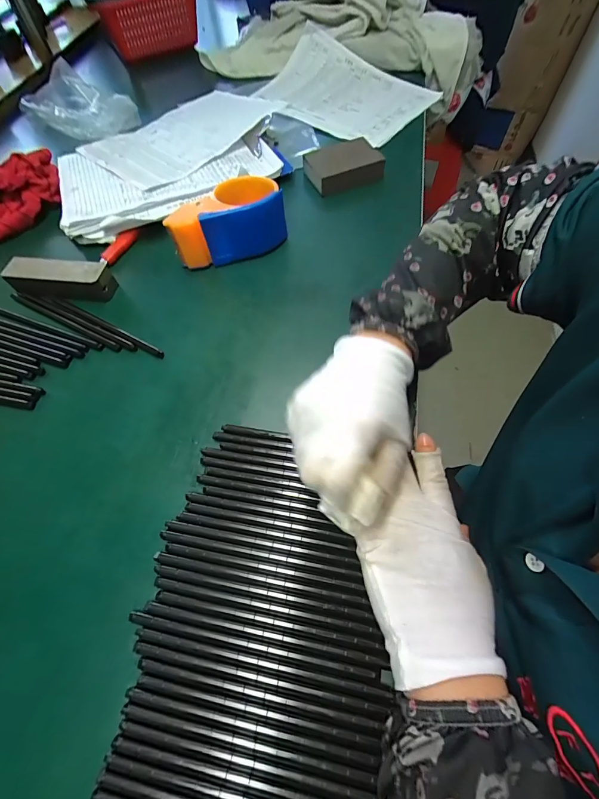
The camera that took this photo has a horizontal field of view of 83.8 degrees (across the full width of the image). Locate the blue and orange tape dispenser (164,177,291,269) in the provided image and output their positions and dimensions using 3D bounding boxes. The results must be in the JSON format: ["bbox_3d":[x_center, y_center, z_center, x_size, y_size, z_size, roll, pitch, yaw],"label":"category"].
[{"bbox_3d":[-0.085,-0.211,0.398,0.134,0.065,0.068,-28,64,-11],"label":"blue and orange tape dispenser"}]

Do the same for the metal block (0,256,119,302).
[{"bbox_3d":[-0.279,-0.141,0.390,0.120,0.030,0.035,5,63,6],"label":"metal block"}]

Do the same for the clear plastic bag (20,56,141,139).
[{"bbox_3d":[-0.394,-0.526,0.585,0.222,0.039,0.118,39,71,21],"label":"clear plastic bag"}]

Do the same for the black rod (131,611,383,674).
[{"bbox_3d":[-0.034,0.164,0.224,0.173,0.004,0.008,8,63,7],"label":"black rod"}]

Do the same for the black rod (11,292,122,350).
[{"bbox_3d":[-0.267,-0.090,0.374,0.172,0.004,0.009,25,66,15],"label":"black rod"}]

